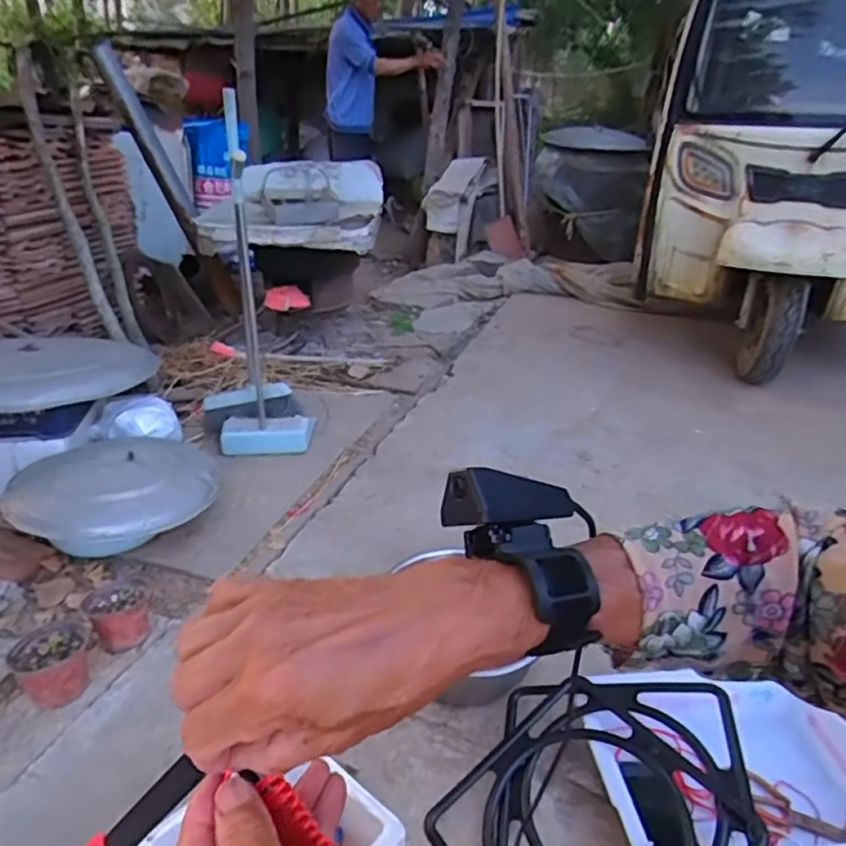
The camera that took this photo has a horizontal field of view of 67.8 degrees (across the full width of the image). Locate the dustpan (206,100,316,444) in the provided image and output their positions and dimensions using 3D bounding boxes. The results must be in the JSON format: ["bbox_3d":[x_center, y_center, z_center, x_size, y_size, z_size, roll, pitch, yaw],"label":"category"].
[{"bbox_3d":[-0.469,-0.349,1.728,0.303,0.867,0.241,-5,29,-18],"label":"dustpan"}]

